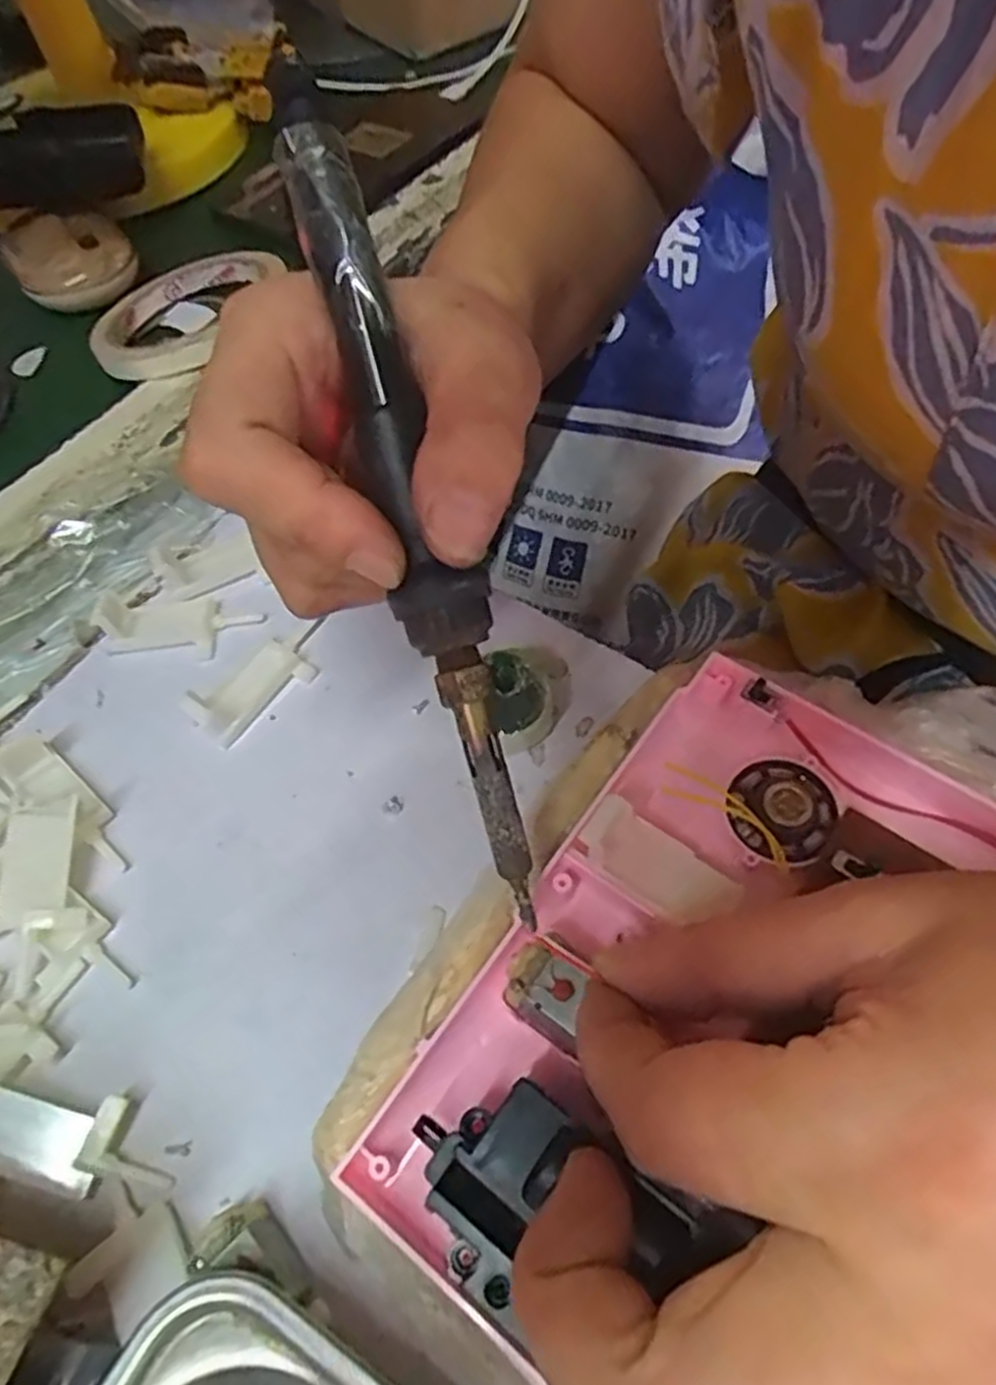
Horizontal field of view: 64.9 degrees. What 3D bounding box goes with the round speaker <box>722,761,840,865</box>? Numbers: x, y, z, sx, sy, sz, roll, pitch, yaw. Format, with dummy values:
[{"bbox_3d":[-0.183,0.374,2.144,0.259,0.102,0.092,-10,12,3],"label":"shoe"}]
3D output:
[{"bbox_3d":[0.075,0.030,0.205,0.027,0.009,0.028,-2,58,3],"label":"round speaker"}]

